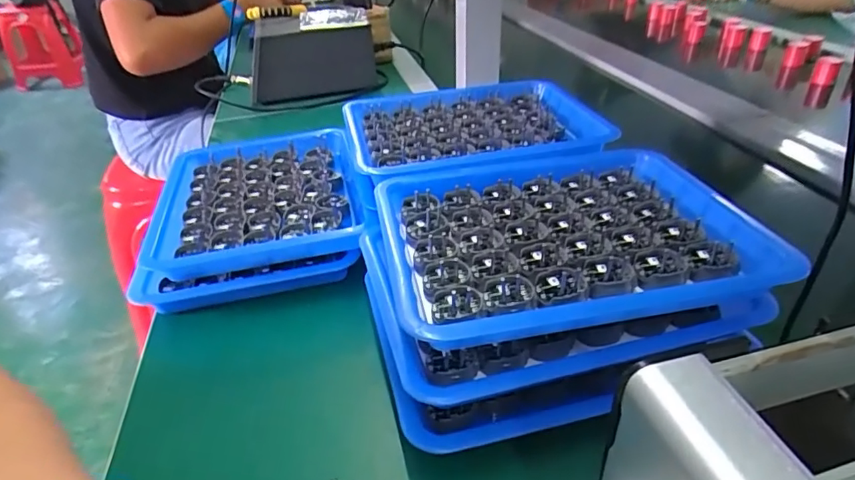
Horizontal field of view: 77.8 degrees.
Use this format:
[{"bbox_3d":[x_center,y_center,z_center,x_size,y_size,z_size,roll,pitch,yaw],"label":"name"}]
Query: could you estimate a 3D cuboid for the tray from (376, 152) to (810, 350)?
[{"bbox_3d":[0.085,-0.002,0.328,0.211,0.030,0.165,-7,33,-8],"label":"tray"}]

